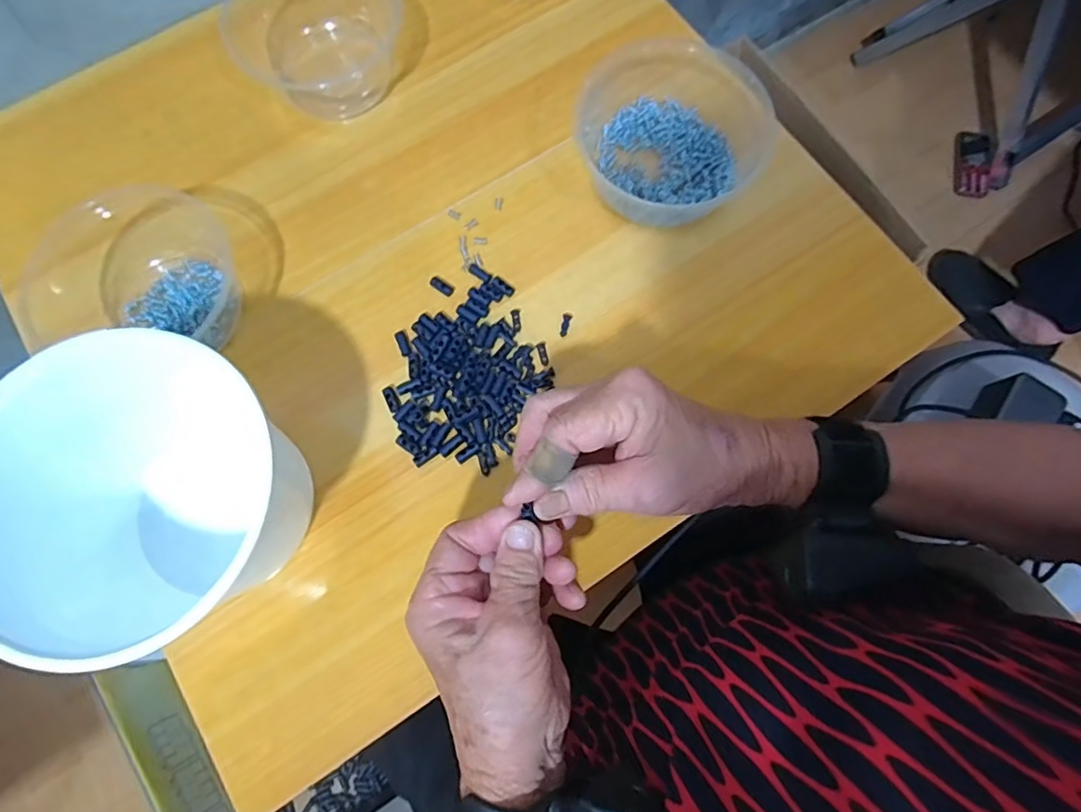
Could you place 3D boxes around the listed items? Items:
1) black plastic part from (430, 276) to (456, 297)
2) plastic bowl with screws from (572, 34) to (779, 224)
[{"bbox_3d":[-0.074,-0.091,0.425,0.020,0.004,0.009,35,78,9],"label":"black plastic part"},{"bbox_3d":[0.112,-0.226,0.446,0.158,0.048,0.158,0,75,0],"label":"plastic bowl with screws"}]

